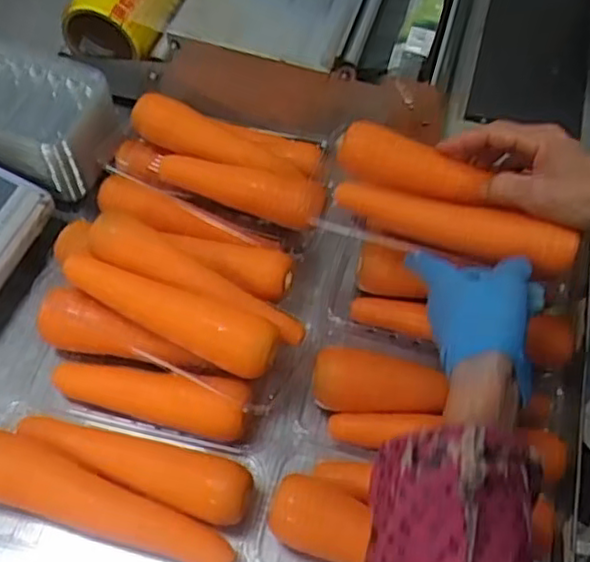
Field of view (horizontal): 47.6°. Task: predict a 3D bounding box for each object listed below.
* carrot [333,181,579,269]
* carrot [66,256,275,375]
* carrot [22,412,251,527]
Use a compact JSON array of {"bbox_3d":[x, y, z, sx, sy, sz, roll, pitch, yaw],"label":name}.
[{"bbox_3d":[0.124,-0.046,0.531,0.189,0.035,0.033,15,57,13],"label":"carrot"},{"bbox_3d":[-0.101,0.025,0.556,0.187,0.041,0.049,24,58,13],"label":"carrot"},{"bbox_3d":[-0.127,0.143,0.525,0.189,0.042,0.045,17,57,9],"label":"carrot"}]

